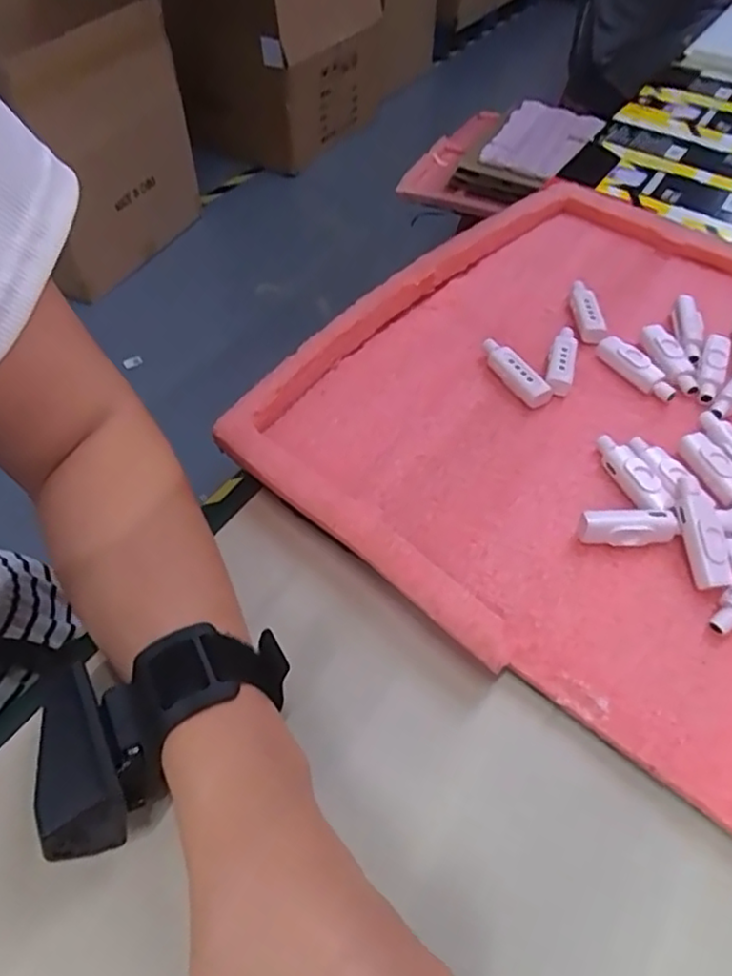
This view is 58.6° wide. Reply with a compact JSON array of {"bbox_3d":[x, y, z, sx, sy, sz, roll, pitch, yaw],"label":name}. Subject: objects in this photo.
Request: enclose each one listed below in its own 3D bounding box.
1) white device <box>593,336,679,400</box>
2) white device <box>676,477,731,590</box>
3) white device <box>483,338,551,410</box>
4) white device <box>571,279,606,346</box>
[{"bbox_3d":[0.167,-0.075,0.404,0.013,0.014,0.056,-29,56,-22],"label":"white device"},{"bbox_3d":[0.164,0.021,0.318,0.017,0.011,0.056,-3,64,1],"label":"white device"},{"bbox_3d":[0.090,-0.071,0.400,0.014,0.015,0.057,-25,55,-19],"label":"white device"},{"bbox_3d":[0.146,-0.117,0.433,0.013,0.012,0.052,2,50,1],"label":"white device"}]

